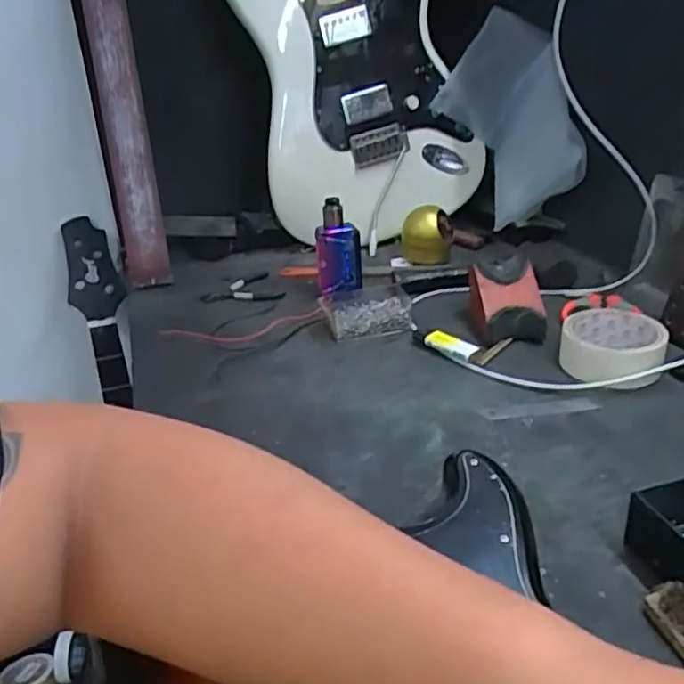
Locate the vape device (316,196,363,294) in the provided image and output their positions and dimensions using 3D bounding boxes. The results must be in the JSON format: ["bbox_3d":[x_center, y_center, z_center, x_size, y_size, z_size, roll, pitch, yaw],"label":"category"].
[{"bbox_3d":[-0.005,-0.105,0.781,0.053,0.114,0.028,-4,27,1],"label":"vape device"}]

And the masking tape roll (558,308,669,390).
[{"bbox_3d":[0.253,0.005,0.620,0.090,0.035,0.104,8,30,23],"label":"masking tape roll"}]

